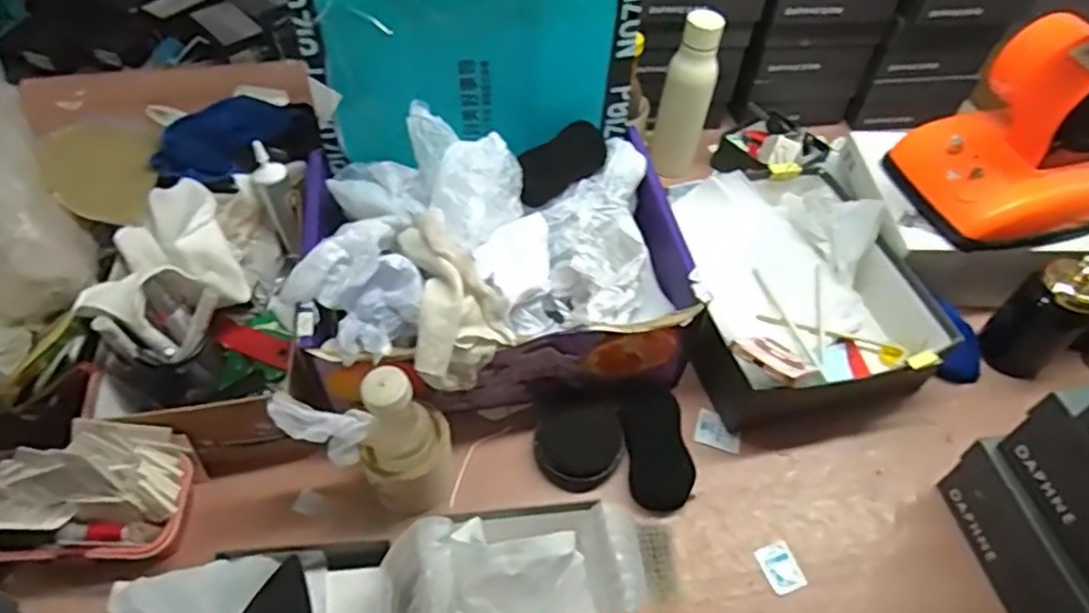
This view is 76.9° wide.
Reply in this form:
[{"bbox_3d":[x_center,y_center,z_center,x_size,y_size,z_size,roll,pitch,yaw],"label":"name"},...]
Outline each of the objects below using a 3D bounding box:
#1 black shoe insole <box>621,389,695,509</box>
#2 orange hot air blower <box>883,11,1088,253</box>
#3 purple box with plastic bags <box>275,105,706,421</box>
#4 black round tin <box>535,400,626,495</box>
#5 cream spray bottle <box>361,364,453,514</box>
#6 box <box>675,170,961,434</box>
[{"bbox_3d":[0.118,0.149,0.727,0.064,0.039,0.126,-1,52,-4],"label":"black shoe insole"},{"bbox_3d":[0.543,-0.198,0.771,0.191,0.198,0.176,-13,53,-13],"label":"orange hot air blower"},{"bbox_3d":[-0.060,-0.048,0.759,0.392,0.183,0.297,-8,52,-9],"label":"purple box with plastic bags"},{"bbox_3d":[0.037,0.144,0.725,0.085,0.043,0.091,1,51,-2],"label":"black round tin"},{"bbox_3d":[-0.129,0.128,0.636,0.086,0.185,0.063,-16,54,-15],"label":"cream spray bottle"},{"bbox_3d":[0.283,-0.027,0.823,0.275,0.094,0.317,-9,52,-10],"label":"box"}]

